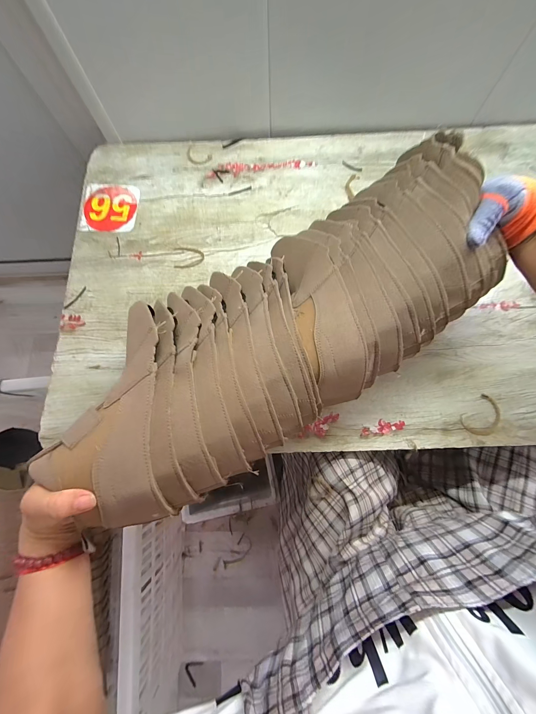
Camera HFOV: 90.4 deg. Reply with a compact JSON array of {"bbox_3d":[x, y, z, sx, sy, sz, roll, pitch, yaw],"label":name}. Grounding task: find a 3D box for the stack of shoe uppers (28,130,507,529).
[{"bbox_3d":[0.022,-0.046,0.280,0.529,0.105,0.235,-38,77,-12],"label":"stack of shoe uppers"}]

